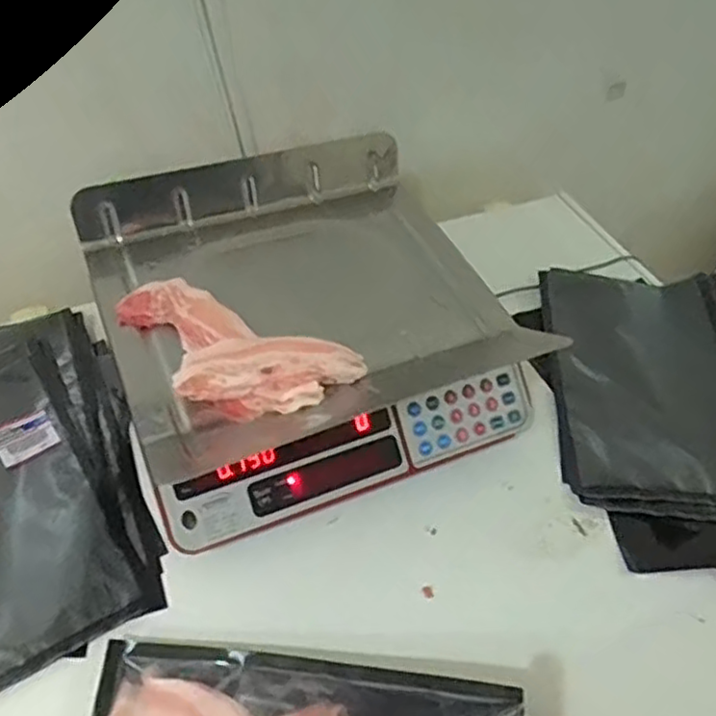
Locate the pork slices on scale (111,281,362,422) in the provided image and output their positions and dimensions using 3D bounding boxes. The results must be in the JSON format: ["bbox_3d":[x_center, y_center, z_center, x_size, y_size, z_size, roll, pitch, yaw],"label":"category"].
[{"bbox_3d":[-0.112,-0.005,0.578,0.211,0.025,0.100,20,49,15],"label":"pork slices on scale"}]

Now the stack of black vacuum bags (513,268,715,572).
[{"bbox_3d":[0.319,0.047,0.699,0.254,0.038,0.326,-3,60,-5],"label":"stack of black vacuum bags"}]

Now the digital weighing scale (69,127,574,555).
[{"bbox_3d":[-0.054,-0.033,0.671,0.349,0.134,0.341,-16,53,-19],"label":"digital weighing scale"}]

